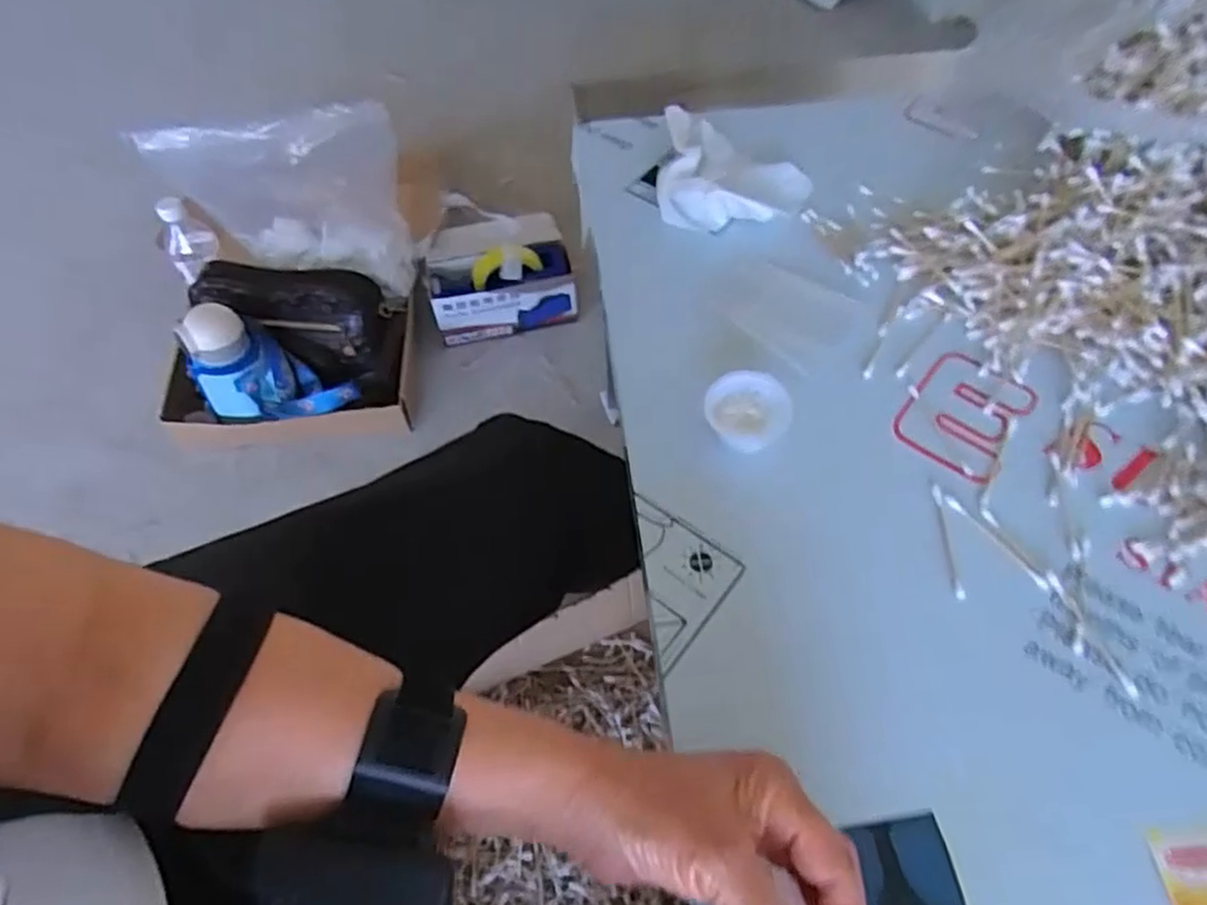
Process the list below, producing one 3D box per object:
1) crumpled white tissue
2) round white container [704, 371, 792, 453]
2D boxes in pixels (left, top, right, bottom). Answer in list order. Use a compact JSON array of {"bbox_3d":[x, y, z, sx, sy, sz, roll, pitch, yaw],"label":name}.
[{"bbox_3d":[0.107,-0.230,0.607,0.119,0.032,0.116,6,58,5],"label":"crumpled white tissue"},{"bbox_3d":[0.094,-0.027,0.484,0.053,0.026,0.047,16,59,10],"label":"round white container"}]

